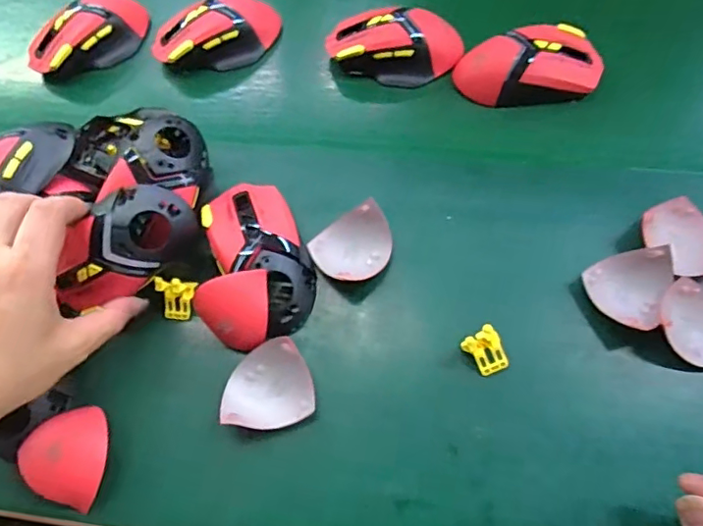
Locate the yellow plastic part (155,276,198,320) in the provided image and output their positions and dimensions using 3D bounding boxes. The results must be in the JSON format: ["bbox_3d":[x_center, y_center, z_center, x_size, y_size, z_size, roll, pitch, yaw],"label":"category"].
[{"bbox_3d":[-0.126,0.025,0.396,0.027,0.036,0.011,-5,28,-7],"label":"yellow plastic part"}]

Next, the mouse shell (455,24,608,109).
[{"bbox_3d":[0.155,-0.170,0.477,0.120,0.039,0.058,-13,64,-2],"label":"mouse shell"}]

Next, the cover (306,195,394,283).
[{"bbox_3d":[0.003,-0.012,0.404,0.058,0.025,0.052,-32,66,-11],"label":"cover"}]

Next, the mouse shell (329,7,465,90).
[{"bbox_3d":[0.039,-0.196,0.497,0.123,0.032,0.062,2,65,6],"label":"mouse shell"}]

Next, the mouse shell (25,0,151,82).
[{"bbox_3d":[-0.251,-0.216,0.528,0.117,0.042,0.053,-39,68,-13],"label":"mouse shell"}]

